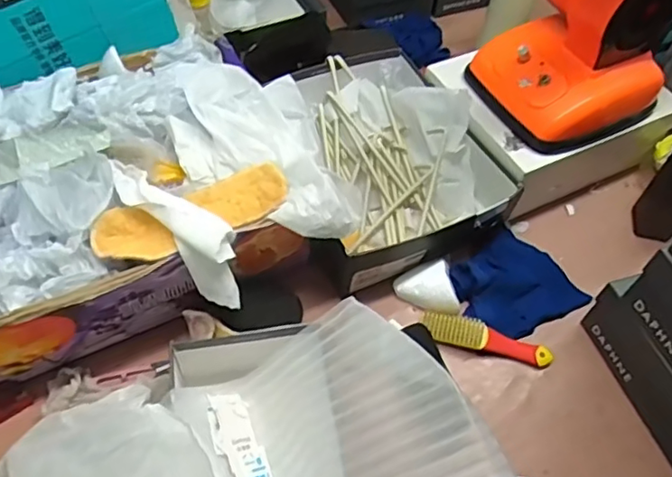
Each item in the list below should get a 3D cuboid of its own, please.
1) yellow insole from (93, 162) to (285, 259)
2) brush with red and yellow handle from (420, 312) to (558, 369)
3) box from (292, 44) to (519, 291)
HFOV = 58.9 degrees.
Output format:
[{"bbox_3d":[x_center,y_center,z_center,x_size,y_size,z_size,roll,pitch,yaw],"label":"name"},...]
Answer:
[{"bbox_3d":[-0.149,-0.028,0.627,0.205,0.010,0.063,-20,59,-17],"label":"yellow insole"},{"bbox_3d":[0.182,0.122,0.719,0.153,0.030,0.028,14,56,5],"label":"brush with red and yellow handle"},{"bbox_3d":[0.049,-0.116,0.820,0.264,0.099,0.337,-19,59,-17],"label":"box"}]

